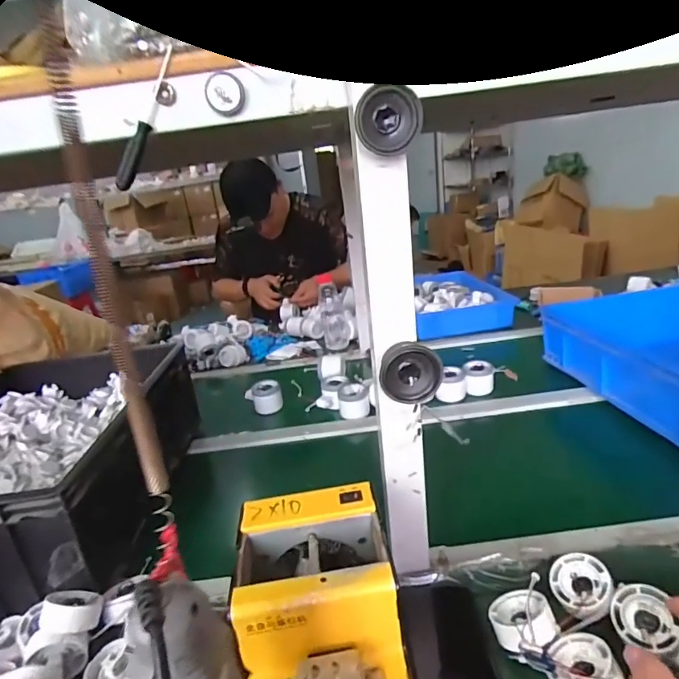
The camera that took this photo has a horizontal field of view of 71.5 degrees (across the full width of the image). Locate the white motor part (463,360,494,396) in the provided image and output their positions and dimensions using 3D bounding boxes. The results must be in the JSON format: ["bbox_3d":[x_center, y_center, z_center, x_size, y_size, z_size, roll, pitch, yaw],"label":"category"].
[{"bbox_3d":[0.275,0.079,0.926,0.054,0.060,0.050,-1,21,18],"label":"white motor part"}]

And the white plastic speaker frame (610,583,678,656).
[{"bbox_3d":[0.273,0.246,0.420,0.052,0.028,0.050,3,58,35],"label":"white plastic speaker frame"}]

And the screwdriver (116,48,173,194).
[{"bbox_3d":[-0.162,-0.183,0.395,0.013,0.119,0.019,20,7,-26],"label":"screwdriver"}]

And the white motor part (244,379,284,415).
[{"bbox_3d":[-0.151,0.125,0.980,0.064,0.062,0.055,6,24,34],"label":"white motor part"}]

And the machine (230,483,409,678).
[{"bbox_3d":[-0.014,0.237,0.388,0.118,0.133,0.172,-9,20,-5],"label":"machine"}]

